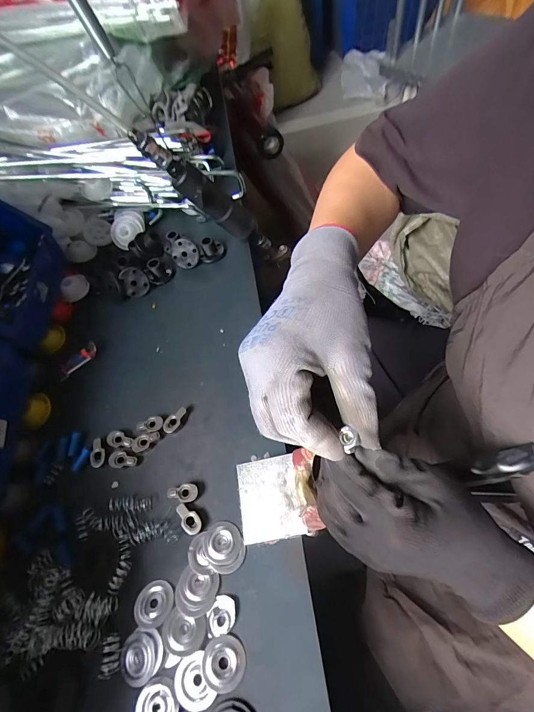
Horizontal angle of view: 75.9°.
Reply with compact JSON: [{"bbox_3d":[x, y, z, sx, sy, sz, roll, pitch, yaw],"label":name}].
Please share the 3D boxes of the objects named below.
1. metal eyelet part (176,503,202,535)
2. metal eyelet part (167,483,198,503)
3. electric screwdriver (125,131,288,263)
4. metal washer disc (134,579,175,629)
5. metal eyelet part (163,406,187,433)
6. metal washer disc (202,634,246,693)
[{"bbox_3d":[-0.077,0.160,0.339,0.018,0.005,0.032,-35,60,-11],"label":"metal eyelet part"},{"bbox_3d":[-0.087,0.141,0.353,0.032,0.007,0.019,-7,59,6],"label":"metal eyelet part"},{"bbox_3d":[-0.058,-0.203,0.476,0.039,0.287,0.048,-38,56,24],"label":"electric screwdriver"},{"bbox_3d":[-0.101,0.222,0.308,0.035,0.004,0.034,-14,59,2],"label":"metal washer disc"},{"bbox_3d":[-0.105,0.073,0.393,0.017,0.004,0.034,35,80,23],"label":"metal eyelet part"},{"bbox_3d":[-0.035,0.253,0.282,0.034,0.004,0.035,-4,60,7],"label":"metal washer disc"}]

